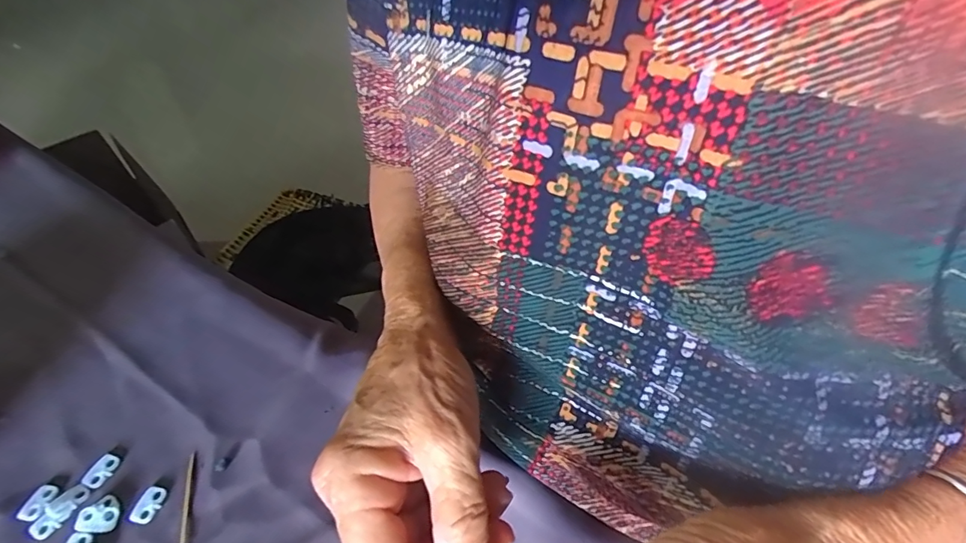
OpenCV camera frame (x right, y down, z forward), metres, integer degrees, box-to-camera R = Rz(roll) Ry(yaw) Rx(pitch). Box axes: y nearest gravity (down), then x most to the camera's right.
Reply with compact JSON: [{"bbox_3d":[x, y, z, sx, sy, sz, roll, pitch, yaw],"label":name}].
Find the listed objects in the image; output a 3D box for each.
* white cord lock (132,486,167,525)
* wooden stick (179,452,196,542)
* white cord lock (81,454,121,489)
[{"bbox_3d":[-0.186,0.130,0.259,0.012,0.004,0.019,13,48,12],"label":"white cord lock"},{"bbox_3d":[-0.166,0.131,0.260,0.004,0.004,0.061,-13,48,-12],"label":"wooden stick"},{"bbox_3d":[-0.222,0.115,0.270,0.013,0.004,0.019,19,50,18],"label":"white cord lock"}]

